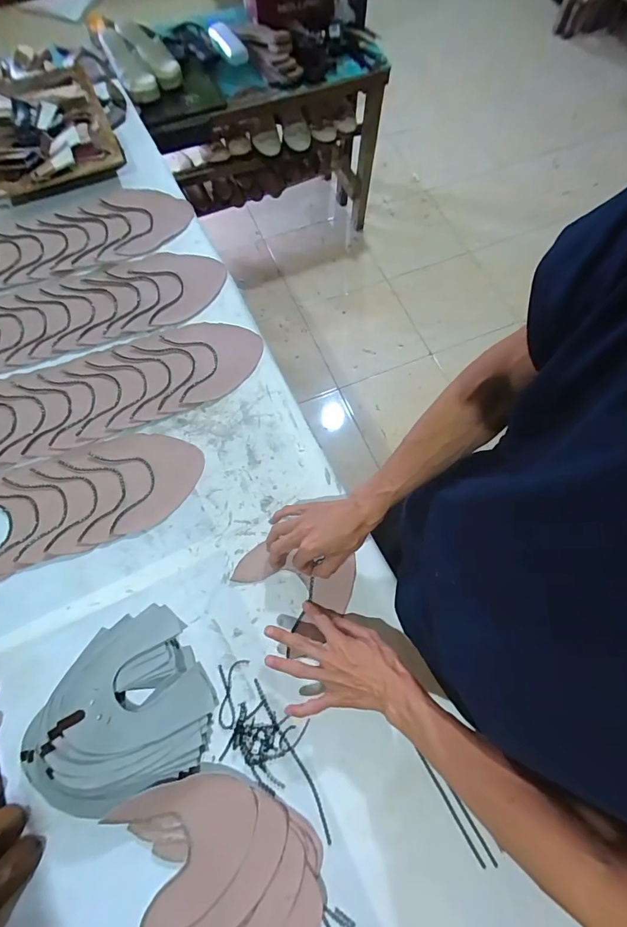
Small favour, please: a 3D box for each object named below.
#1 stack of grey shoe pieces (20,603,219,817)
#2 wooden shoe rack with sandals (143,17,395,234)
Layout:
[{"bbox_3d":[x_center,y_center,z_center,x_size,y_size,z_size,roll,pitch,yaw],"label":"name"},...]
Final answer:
[{"bbox_3d":[-0.256,0.317,0.525,0.222,0.075,0.206,-27,74,-10],"label":"stack of grey shoe pieces"},{"bbox_3d":[-0.136,-1.118,1.469,0.774,0.567,0.327,-21,73,-8],"label":"wooden shoe rack with sandals"}]

